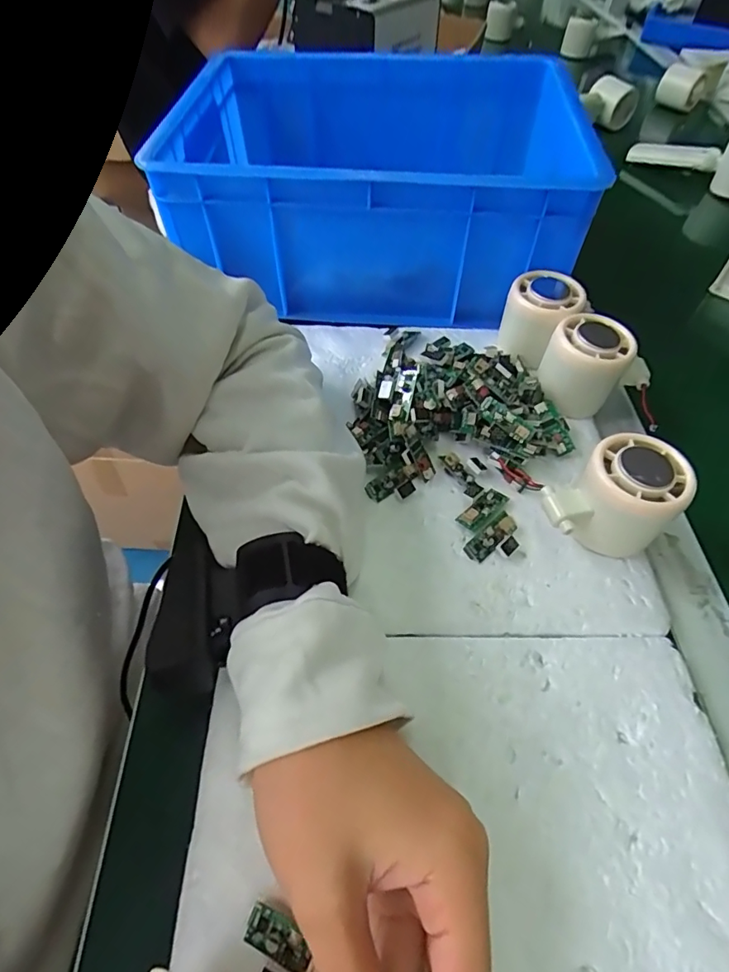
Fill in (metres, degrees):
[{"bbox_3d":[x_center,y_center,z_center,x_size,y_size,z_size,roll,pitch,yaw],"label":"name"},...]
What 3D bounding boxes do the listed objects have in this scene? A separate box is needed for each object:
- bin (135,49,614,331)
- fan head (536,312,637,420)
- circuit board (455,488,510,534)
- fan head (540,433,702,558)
[{"bbox_3d":[0.016,-0.285,0.476,0.323,0.132,0.272,5,53,3],"label":"bin"},{"bbox_3d":[0.158,-0.085,0.369,0.055,0.057,0.055,28,57,19],"label":"fan head"},{"bbox_3d":[0.076,0.015,0.321,0.015,0.007,0.037,38,61,25],"label":"circuit board"},{"bbox_3d":[0.145,0.011,0.296,0.065,0.059,0.057,-35,61,-24],"label":"fan head"}]

